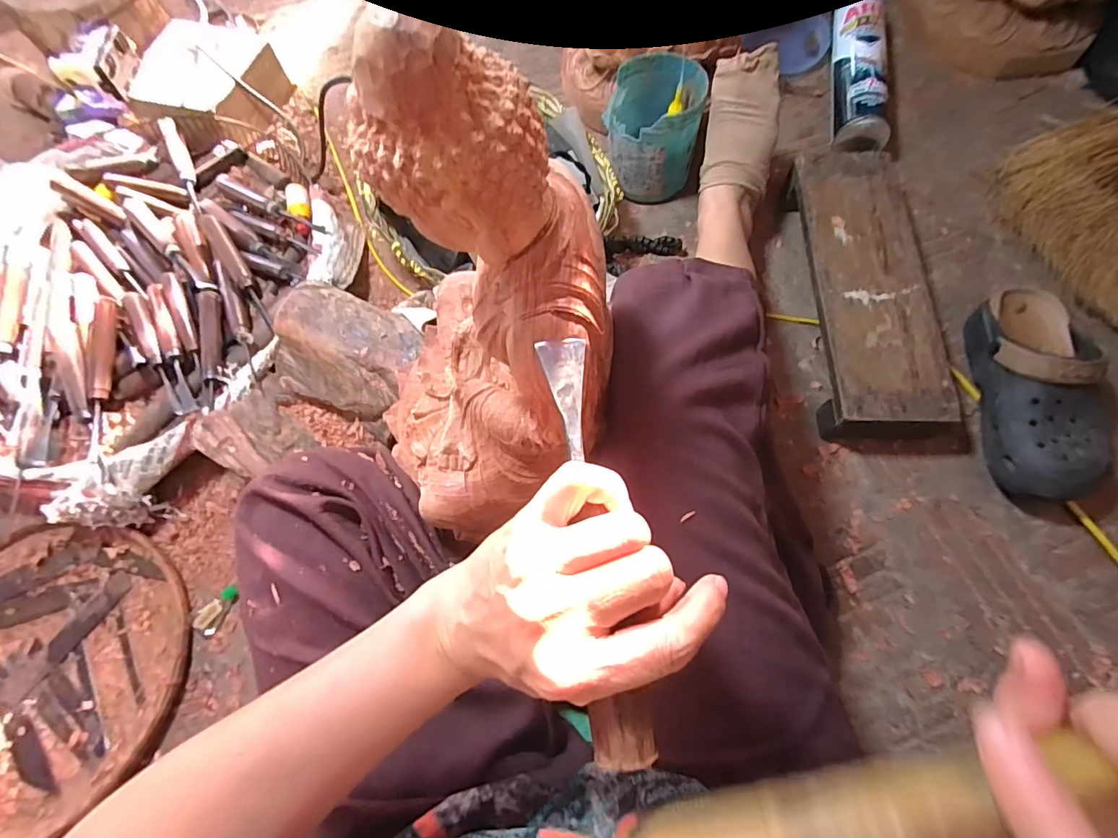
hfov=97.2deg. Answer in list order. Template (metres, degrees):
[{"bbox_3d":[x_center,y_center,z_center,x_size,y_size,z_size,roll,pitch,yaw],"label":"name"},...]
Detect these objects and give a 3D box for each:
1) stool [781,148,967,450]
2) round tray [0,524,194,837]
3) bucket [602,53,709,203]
[{"bbox_3d":[0.330,-0.138,0.537,0.132,0.058,0.341,-3,69,2],"label":"stool"},{"bbox_3d":[-0.515,0.250,0.483,0.294,0.028,0.274,-1,69,3],"label":"round tray"},{"bbox_3d":[0.115,-0.354,0.607,0.108,0.109,0.120,7,70,5],"label":"bucket"}]

